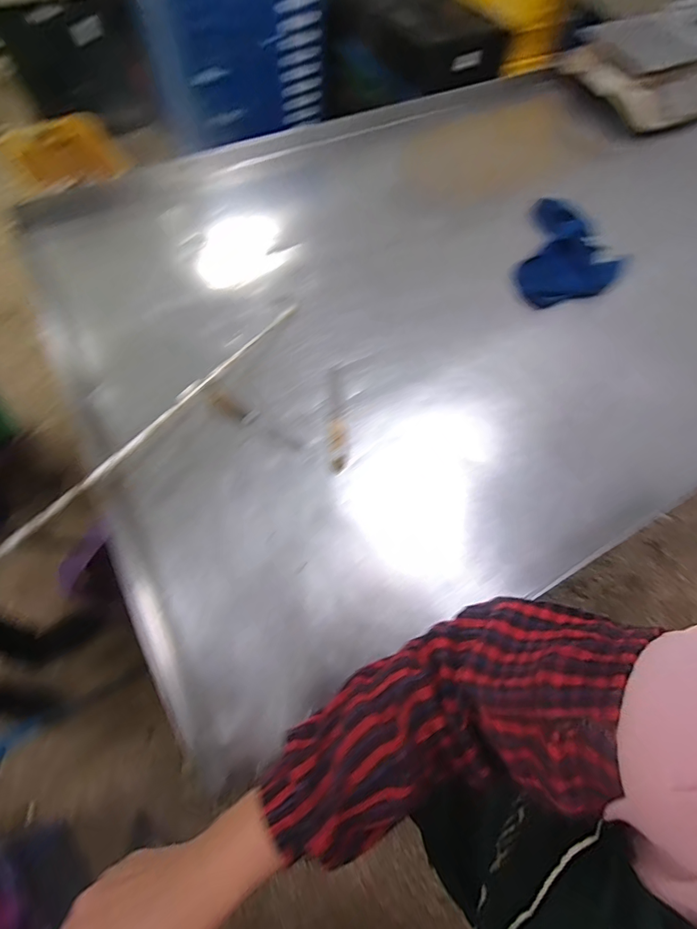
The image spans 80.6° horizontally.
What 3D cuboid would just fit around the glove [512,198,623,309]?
[{"bbox_3d":[0.477,-0.444,0.866,0.217,0.039,0.312,17,65,6],"label":"glove"}]

